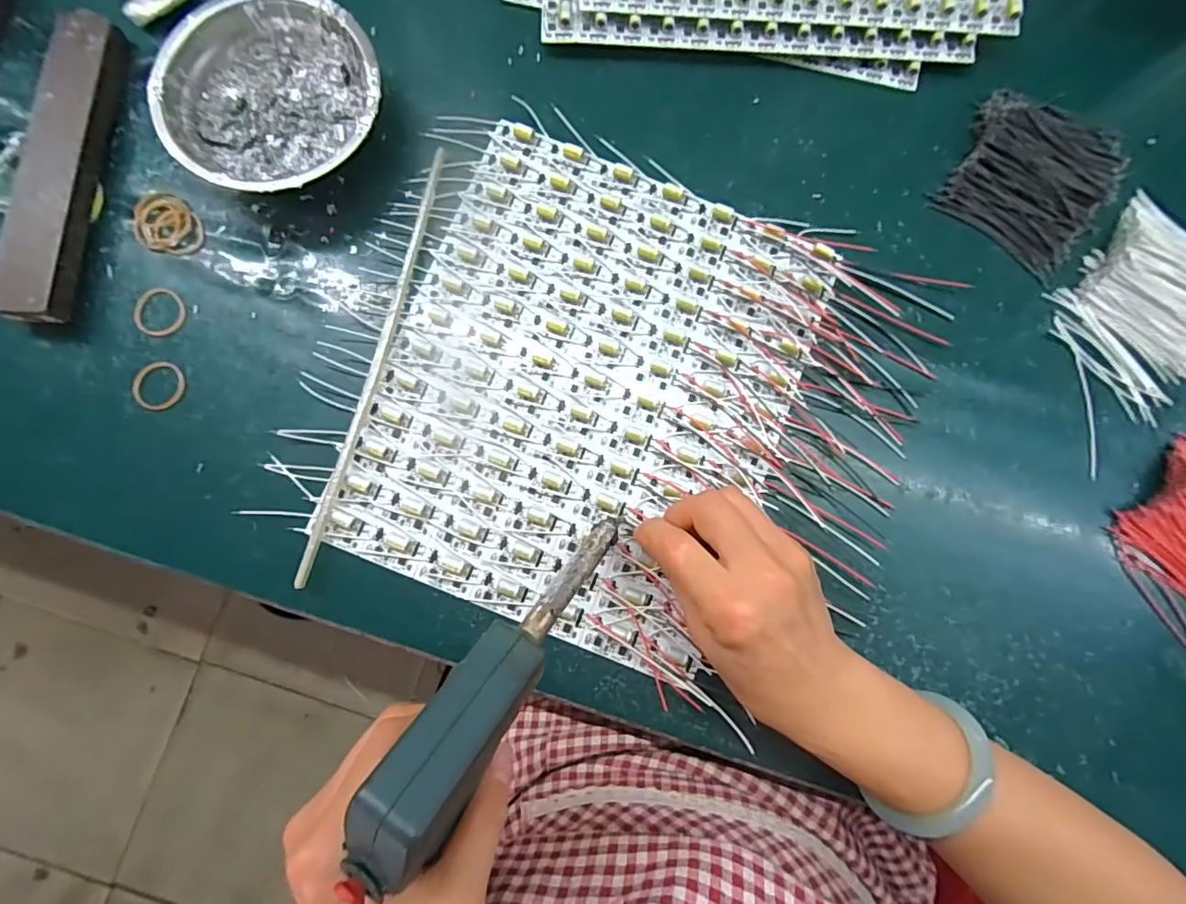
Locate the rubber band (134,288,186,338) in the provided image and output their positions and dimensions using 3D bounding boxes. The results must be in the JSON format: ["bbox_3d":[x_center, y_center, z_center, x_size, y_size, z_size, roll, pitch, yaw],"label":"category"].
[{"bbox_3d":[-0.270,-0.087,0.321,0.032,0.004,0.030,0,84,-1],"label":"rubber band"}]

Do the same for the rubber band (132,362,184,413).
[{"bbox_3d":[-0.265,-0.040,0.315,0.030,0.004,0.031,0,84,-1],"label":"rubber band"}]

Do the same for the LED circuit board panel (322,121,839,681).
[{"bbox_3d":[-0.002,-0.040,0.320,0.243,0.011,0.281,21,84,1],"label":"LED circuit board panel"}]

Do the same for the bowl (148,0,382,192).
[{"bbox_3d":[-0.192,-0.215,0.321,0.124,0.039,0.121,0,84,-1],"label":"bowl"}]

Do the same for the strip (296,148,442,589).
[{"bbox_3d":[-0.131,-0.057,0.315,0.010,0.010,0.275,15,84,1],"label":"strip"}]

